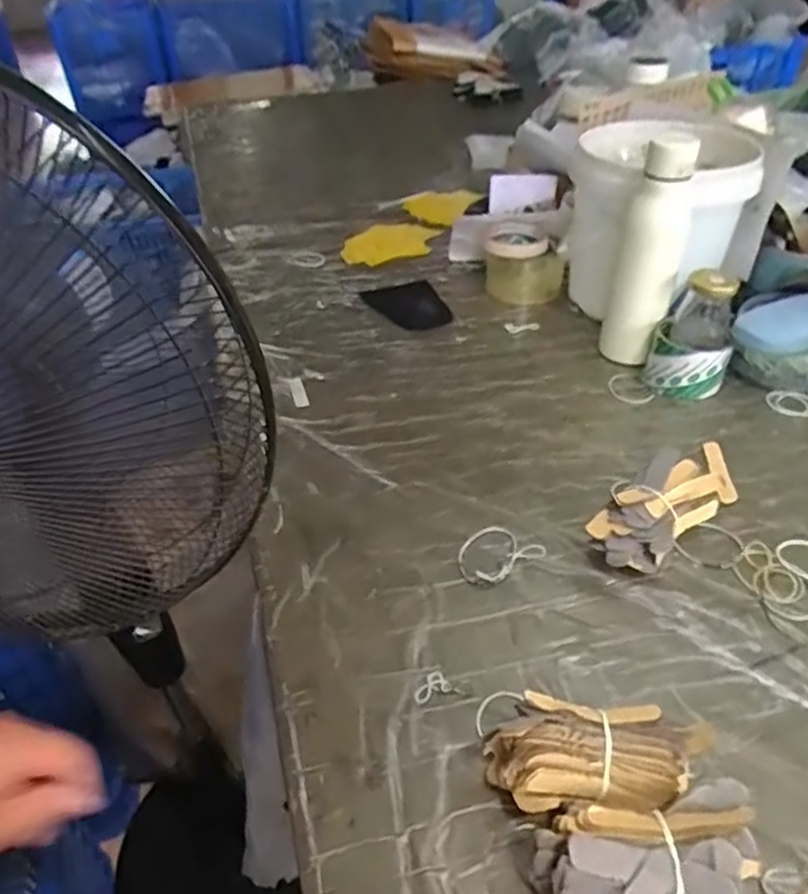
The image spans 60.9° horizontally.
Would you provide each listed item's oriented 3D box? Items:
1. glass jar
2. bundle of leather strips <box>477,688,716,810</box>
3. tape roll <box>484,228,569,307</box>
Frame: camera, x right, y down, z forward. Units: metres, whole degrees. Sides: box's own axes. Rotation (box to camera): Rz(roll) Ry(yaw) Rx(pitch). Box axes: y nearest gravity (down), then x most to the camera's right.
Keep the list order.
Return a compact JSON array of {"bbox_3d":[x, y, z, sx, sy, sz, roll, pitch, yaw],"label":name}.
[{"bbox_3d":[0.311,-0.122,0.739,0.081,0.130,0.081,14,41,19],"label":"glass jar"},{"bbox_3d":[0.115,0.184,0.405,0.132,0.054,0.054,1,38,4],"label":"bundle of leather strips"},{"bbox_3d":[0.159,-0.245,0.936,0.090,0.074,0.093,-1,38,1],"label":"tape roll"}]

